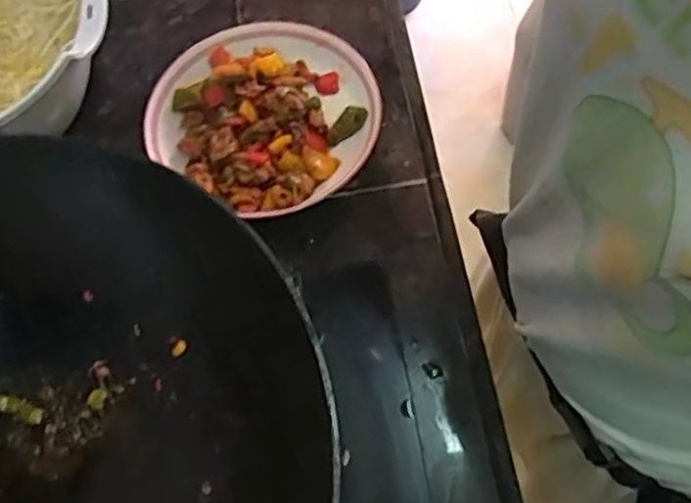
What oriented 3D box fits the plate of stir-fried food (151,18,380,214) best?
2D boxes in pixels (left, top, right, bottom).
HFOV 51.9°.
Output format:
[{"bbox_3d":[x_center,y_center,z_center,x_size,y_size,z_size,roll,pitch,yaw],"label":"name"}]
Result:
[{"bbox_3d":[-0.067,-0.121,0.633,0.188,0.039,0.184,-2,63,3],"label":"plate of stir-fried food"}]

